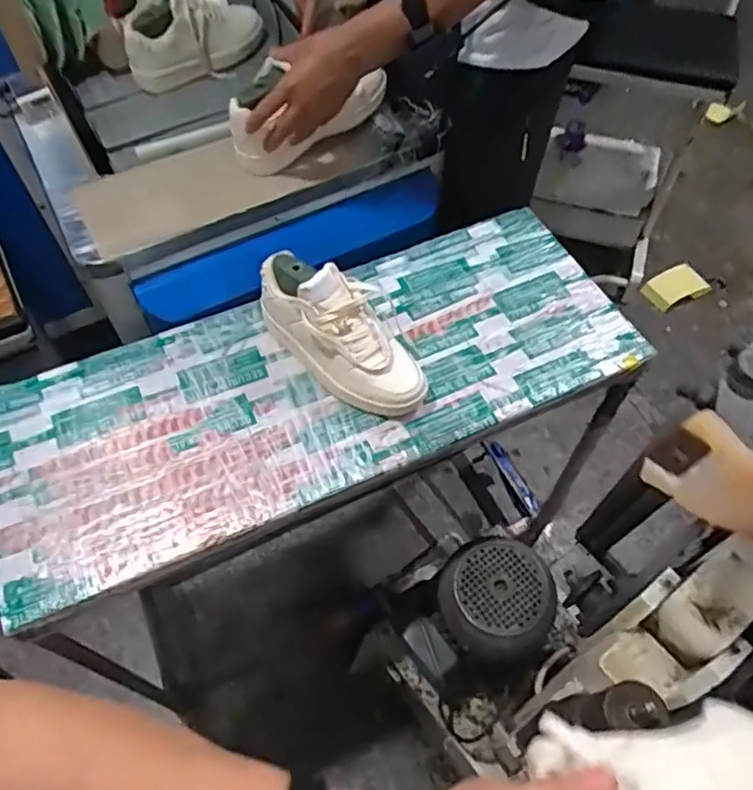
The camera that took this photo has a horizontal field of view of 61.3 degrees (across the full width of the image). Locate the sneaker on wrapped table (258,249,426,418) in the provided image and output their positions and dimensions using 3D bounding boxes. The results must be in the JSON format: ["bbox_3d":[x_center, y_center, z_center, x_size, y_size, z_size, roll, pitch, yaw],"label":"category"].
[{"bbox_3d":[-0.046,-0.077,0.811,0.262,0.139,0.102,43,65,8],"label":"sneaker on wrapped table"}]

